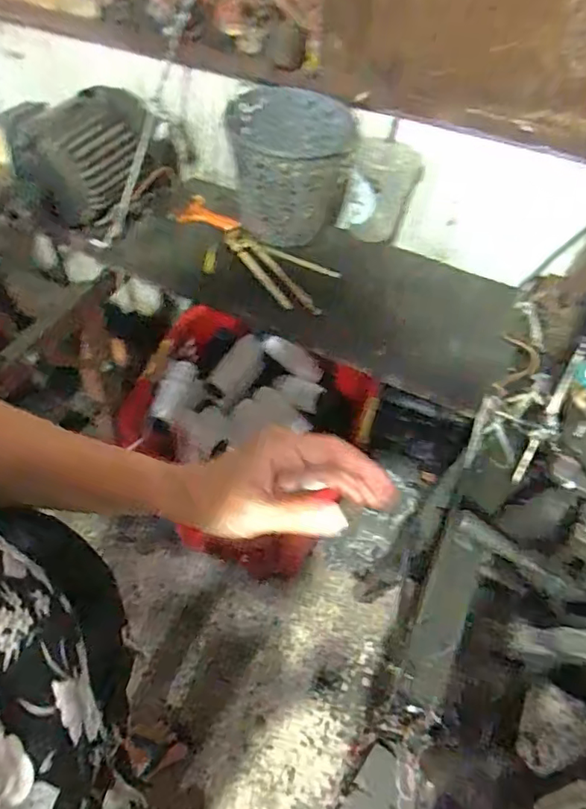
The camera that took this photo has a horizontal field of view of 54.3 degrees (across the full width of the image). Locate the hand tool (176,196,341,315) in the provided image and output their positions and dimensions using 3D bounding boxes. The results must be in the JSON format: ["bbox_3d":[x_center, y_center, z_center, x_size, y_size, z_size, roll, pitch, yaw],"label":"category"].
[{"bbox_3d":[-0.051,-0.261,0.943,0.133,0.029,0.310,-37,64,-27],"label":"hand tool"}]

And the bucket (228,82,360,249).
[{"bbox_3d":[-0.007,-0.385,0.934,0.177,0.195,0.200,15,54,6],"label":"bucket"}]

